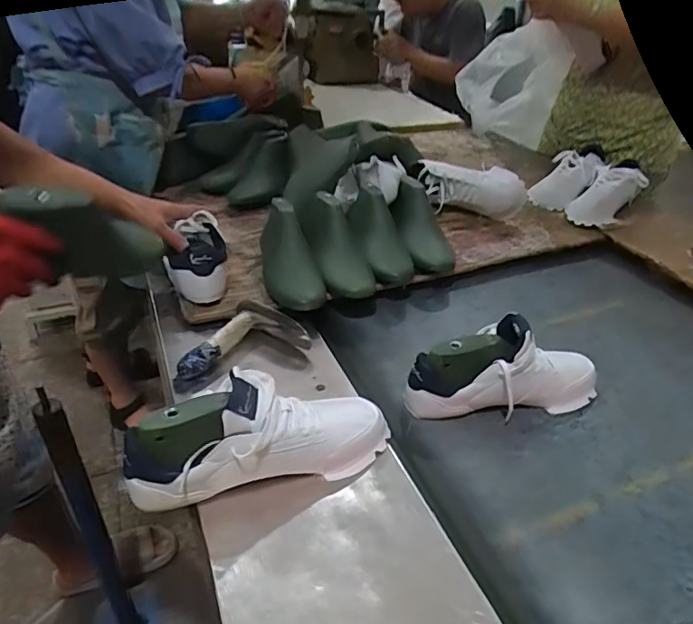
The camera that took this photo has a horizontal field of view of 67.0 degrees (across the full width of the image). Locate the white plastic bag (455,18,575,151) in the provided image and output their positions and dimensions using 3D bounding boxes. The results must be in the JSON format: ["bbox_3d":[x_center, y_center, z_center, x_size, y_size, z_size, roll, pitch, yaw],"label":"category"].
[{"bbox_3d":[0.501,-0.697,1.600,0.310,0.329,0.201,13,37,13],"label":"white plastic bag"}]

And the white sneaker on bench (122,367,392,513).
[{"bbox_3d":[-0.089,0.135,0.597,0.298,0.142,0.087,1,34,-26],"label":"white sneaker on bench"}]

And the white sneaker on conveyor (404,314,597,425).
[{"bbox_3d":[0.231,0.076,0.752,0.291,0.125,0.091,-1,36,-7],"label":"white sneaker on conveyor"}]

